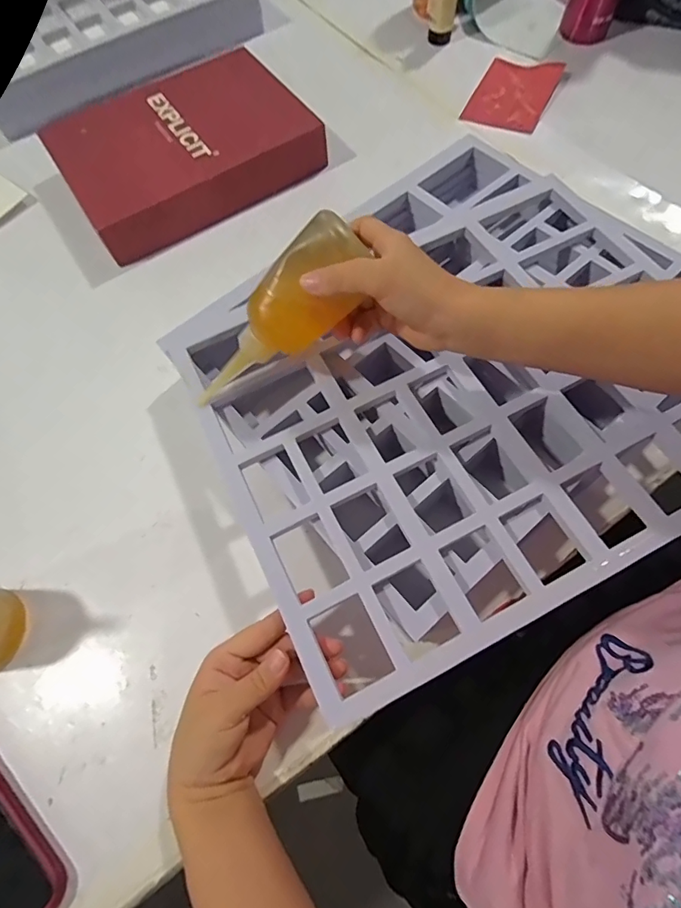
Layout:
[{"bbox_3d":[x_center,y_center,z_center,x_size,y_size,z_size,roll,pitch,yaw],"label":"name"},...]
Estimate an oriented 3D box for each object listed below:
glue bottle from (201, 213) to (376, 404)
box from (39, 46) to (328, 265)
[{"bbox_3d":[-0.050,-0.097,0.354,0.174,0.041,0.049,-43,65,30],"label":"glue bottle"},{"bbox_3d":[-0.193,-0.384,0.582,0.299,0.049,0.225,-34,69,-11],"label":"box"}]

